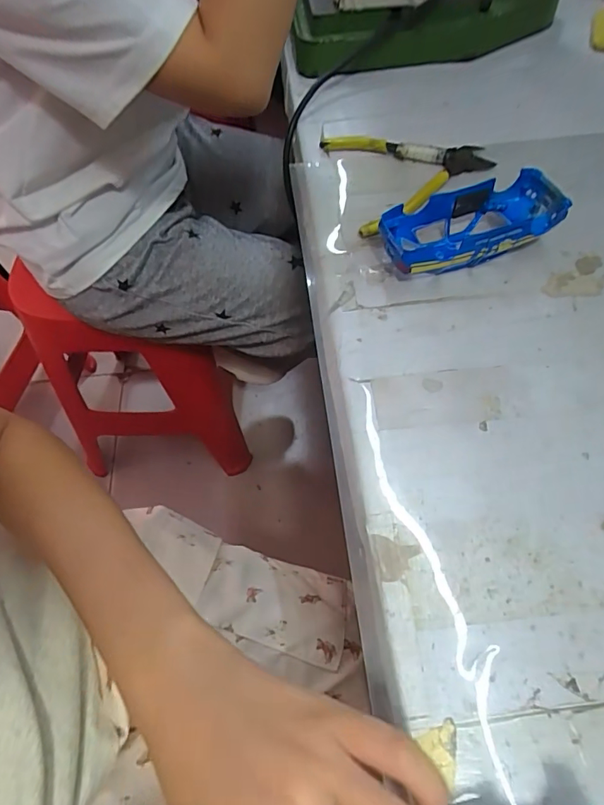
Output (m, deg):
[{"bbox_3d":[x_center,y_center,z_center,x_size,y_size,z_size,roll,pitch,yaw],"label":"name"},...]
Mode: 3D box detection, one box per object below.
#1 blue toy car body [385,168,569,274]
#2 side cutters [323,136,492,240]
[{"bbox_3d":[0.128,-0.129,0.358,0.135,0.038,0.056,-18,59,-8],"label":"blue toy car body"},{"bbox_3d":[0.098,-0.203,0.415,0.135,0.013,0.134,-13,59,-5],"label":"side cutters"}]

